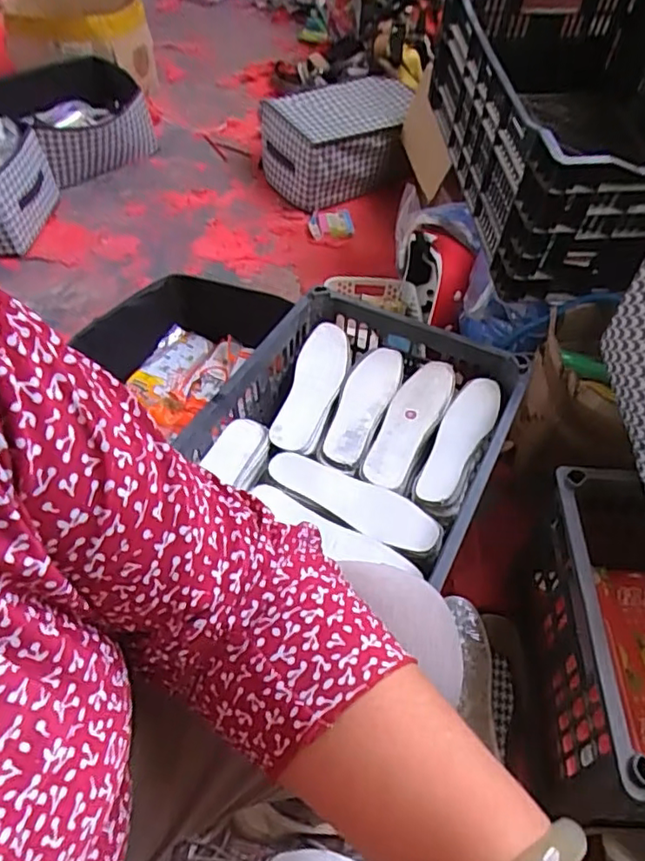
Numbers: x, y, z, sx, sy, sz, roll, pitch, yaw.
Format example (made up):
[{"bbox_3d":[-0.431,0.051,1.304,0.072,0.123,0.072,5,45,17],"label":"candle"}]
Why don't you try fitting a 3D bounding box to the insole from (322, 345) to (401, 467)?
[{"bbox_3d":[0.055,-0.038,0.831,0.064,0.010,0.218,18,54,16],"label":"insole"}]

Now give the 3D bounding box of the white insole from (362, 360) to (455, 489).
[{"bbox_3d":[0.117,-0.014,0.817,0.070,0.017,0.227,22,55,18],"label":"white insole"}]

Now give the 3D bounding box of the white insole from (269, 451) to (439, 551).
[{"bbox_3d":[0.037,0.081,0.738,0.224,0.016,0.064,26,63,25],"label":"white insole"}]

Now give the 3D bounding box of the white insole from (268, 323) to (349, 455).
[{"bbox_3d":[-0.014,-0.059,0.850,0.075,0.032,0.227,8,52,9],"label":"white insole"}]

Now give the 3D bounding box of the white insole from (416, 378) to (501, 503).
[{"bbox_3d":[0.183,0.010,0.783,0.061,0.024,0.211,12,50,30],"label":"white insole"}]

